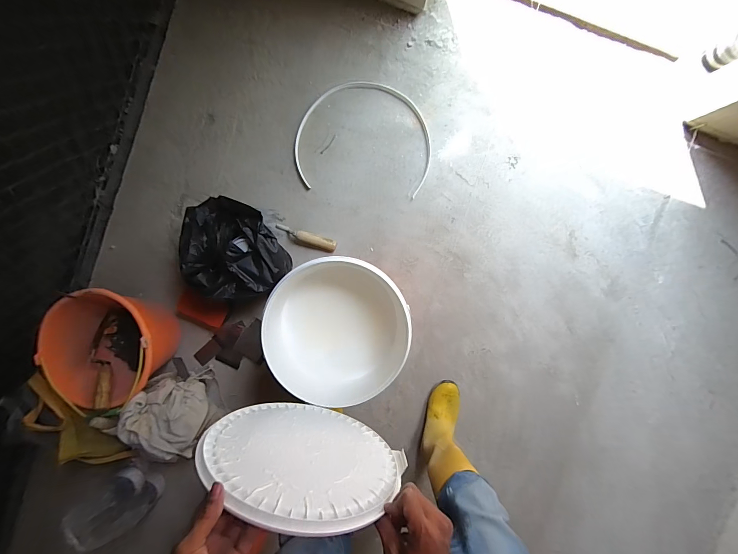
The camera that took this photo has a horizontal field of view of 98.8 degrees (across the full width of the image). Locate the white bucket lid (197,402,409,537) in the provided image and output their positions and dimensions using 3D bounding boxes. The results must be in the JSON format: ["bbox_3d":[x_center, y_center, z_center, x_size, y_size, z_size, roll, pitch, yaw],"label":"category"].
[{"bbox_3d":[-0.095,0.269,0.487,0.294,0.275,0.021,15,93,-4],"label":"white bucket lid"}]

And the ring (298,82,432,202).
[{"bbox_3d":[-0.010,-0.437,1.002,0.413,0.021,0.339,12,93,-3],"label":"ring"}]

